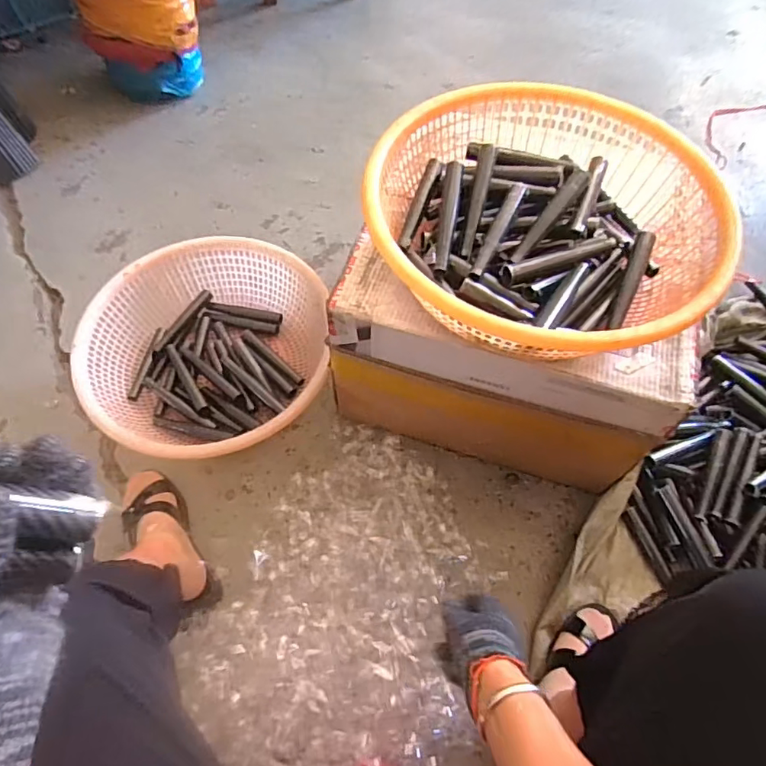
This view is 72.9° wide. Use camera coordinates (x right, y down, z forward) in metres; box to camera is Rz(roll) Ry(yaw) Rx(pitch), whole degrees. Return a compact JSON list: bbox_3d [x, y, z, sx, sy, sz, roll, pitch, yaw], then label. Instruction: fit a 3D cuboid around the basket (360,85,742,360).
[{"bbox_3d":[0.184,-0.201,0.618,0.384,0.110,0.364,1,62,-1],"label":"basket"}]

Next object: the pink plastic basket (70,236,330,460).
[{"bbox_3d":[-0.280,-0.049,0.891,0.388,0.149,0.391,1,62,-1],"label":"pink plastic basket"}]

